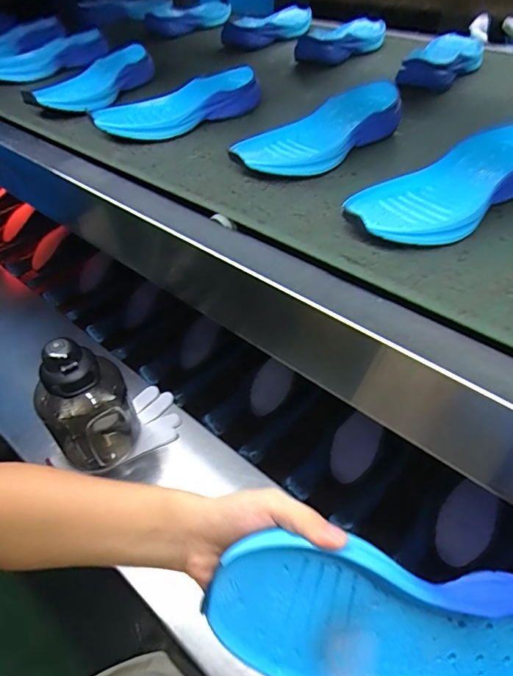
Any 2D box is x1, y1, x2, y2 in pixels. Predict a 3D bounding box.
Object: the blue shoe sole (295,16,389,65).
[{"bbox_3d":[0.184,-0.584,0.861,0.096,0.039,0.254,30,54,28],"label":"blue shoe sole"}]

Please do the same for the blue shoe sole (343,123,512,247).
[{"bbox_3d":[0.198,-0.153,0.446,0.255,0.040,0.093,-32,53,-25],"label":"blue shoe sole"}]

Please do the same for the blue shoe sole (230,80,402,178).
[{"bbox_3d":[0.093,-0.260,0.554,0.281,0.040,0.087,-36,54,-28],"label":"blue shoe sole"}]

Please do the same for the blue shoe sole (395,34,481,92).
[{"bbox_3d":[0.320,-0.468,0.742,0.091,0.040,0.257,21,51,22],"label":"blue shoe sole"}]

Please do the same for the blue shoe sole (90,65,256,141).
[{"bbox_3d":[-0.104,-0.325,0.619,0.238,0.045,0.083,-24,49,-19],"label":"blue shoe sole"}]

